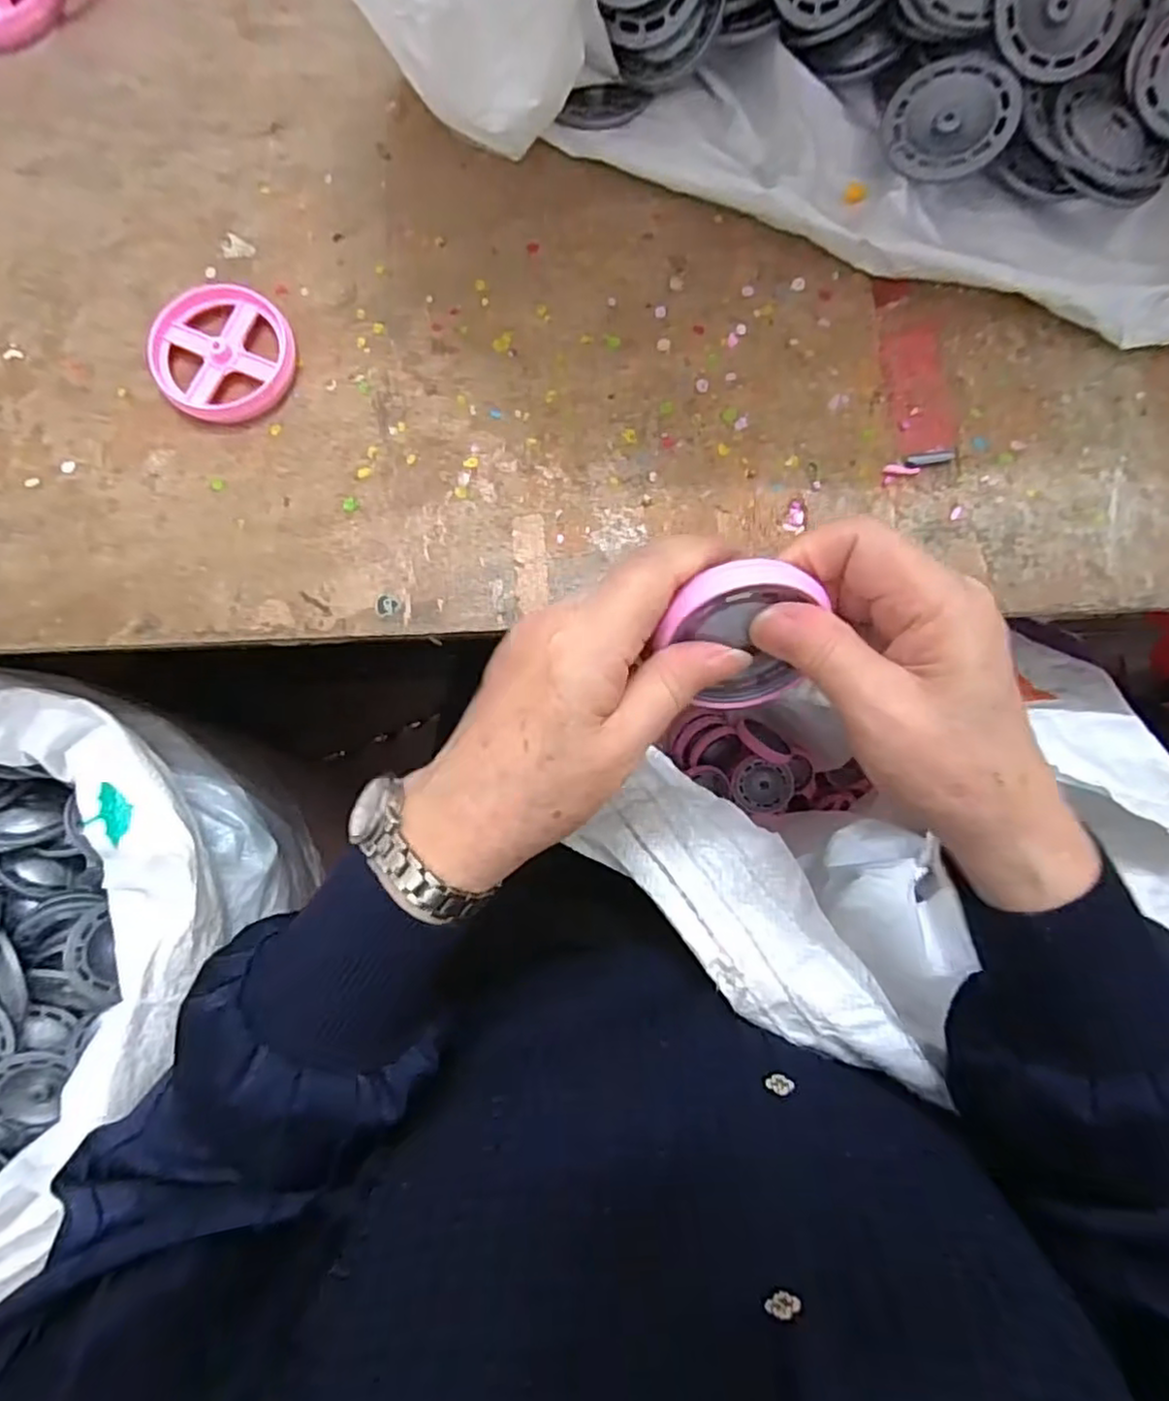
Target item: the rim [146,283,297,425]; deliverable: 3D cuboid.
[{"bbox_3d":[-0.170,-0.166,0.321,0.063,0.011,0.068,0,82,-1],"label":"rim"}]

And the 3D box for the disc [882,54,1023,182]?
[{"bbox_3d":[0.173,-0.276,0.321,0.057,0.004,0.054,13,94,18],"label":"disc"}]

